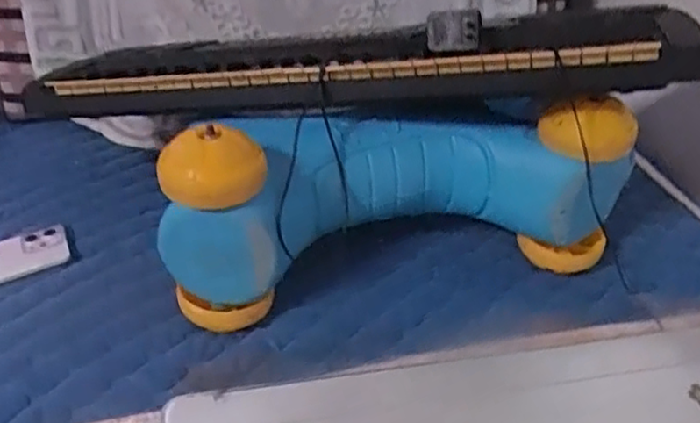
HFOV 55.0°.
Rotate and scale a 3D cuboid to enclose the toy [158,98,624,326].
[{"bbox_3d":[0.045,-0.034,0.734,0.486,0.201,0.192,-5,35,-12],"label":"toy"}]

